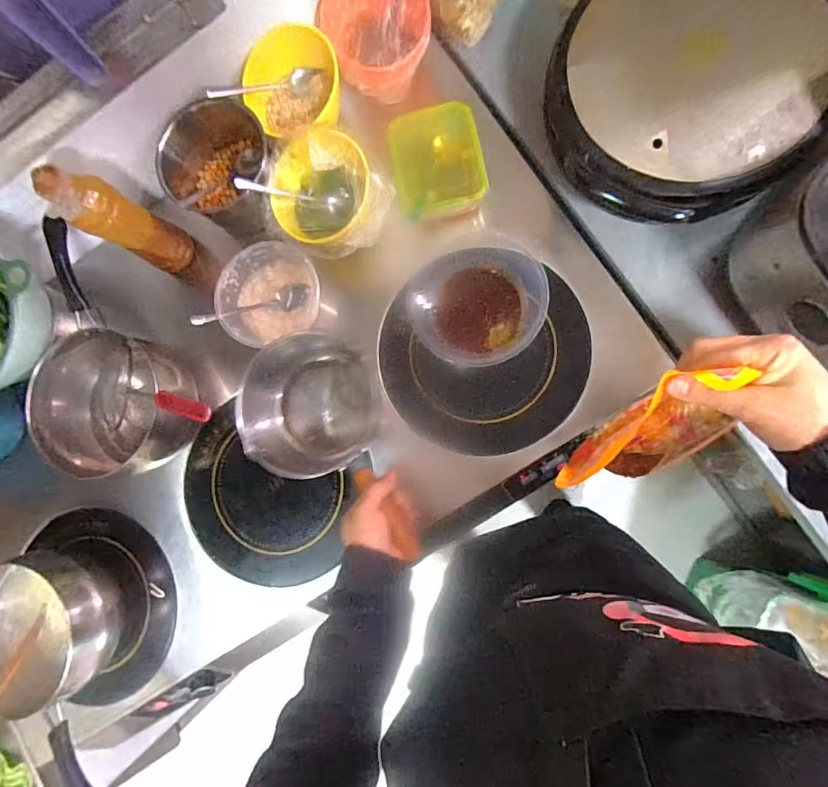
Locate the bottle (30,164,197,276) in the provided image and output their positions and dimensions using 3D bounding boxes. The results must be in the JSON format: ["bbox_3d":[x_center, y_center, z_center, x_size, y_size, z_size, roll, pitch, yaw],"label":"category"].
[{"bbox_3d":[-0.379,-0.221,0.615,0.064,0.219,0.055,-41,81,4],"label":"bottle"}]

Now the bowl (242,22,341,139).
[{"bbox_3d":[-0.162,-0.415,0.634,0.132,0.067,0.129,-34,82,5],"label":"bowl"}]

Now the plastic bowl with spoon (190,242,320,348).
[{"bbox_3d":[-0.205,-0.137,0.664,0.142,0.063,0.142,18,89,10],"label":"plastic bowl with spoon"}]

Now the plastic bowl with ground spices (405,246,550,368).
[{"bbox_3d":[0.083,-0.118,0.643,0.179,0.060,0.148,-4,85,8],"label":"plastic bowl with ground spices"}]

